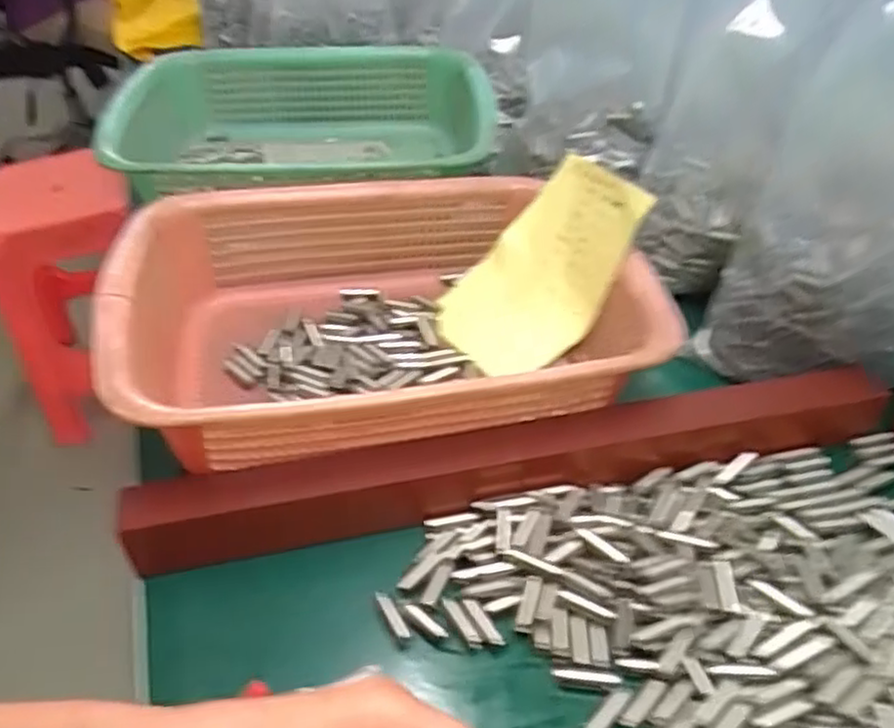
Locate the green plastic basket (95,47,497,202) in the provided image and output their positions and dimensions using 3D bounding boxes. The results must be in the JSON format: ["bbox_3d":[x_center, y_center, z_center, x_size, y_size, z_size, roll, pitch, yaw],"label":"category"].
[{"bbox_3d":[-0.107,-0.182,0.573,0.286,0.082,0.230,1,43,1],"label":"green plastic basket"}]

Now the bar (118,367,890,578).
[{"bbox_3d":[0.044,0.048,0.358,0.387,0.034,0.025,-9,41,-9],"label":"bar"}]

